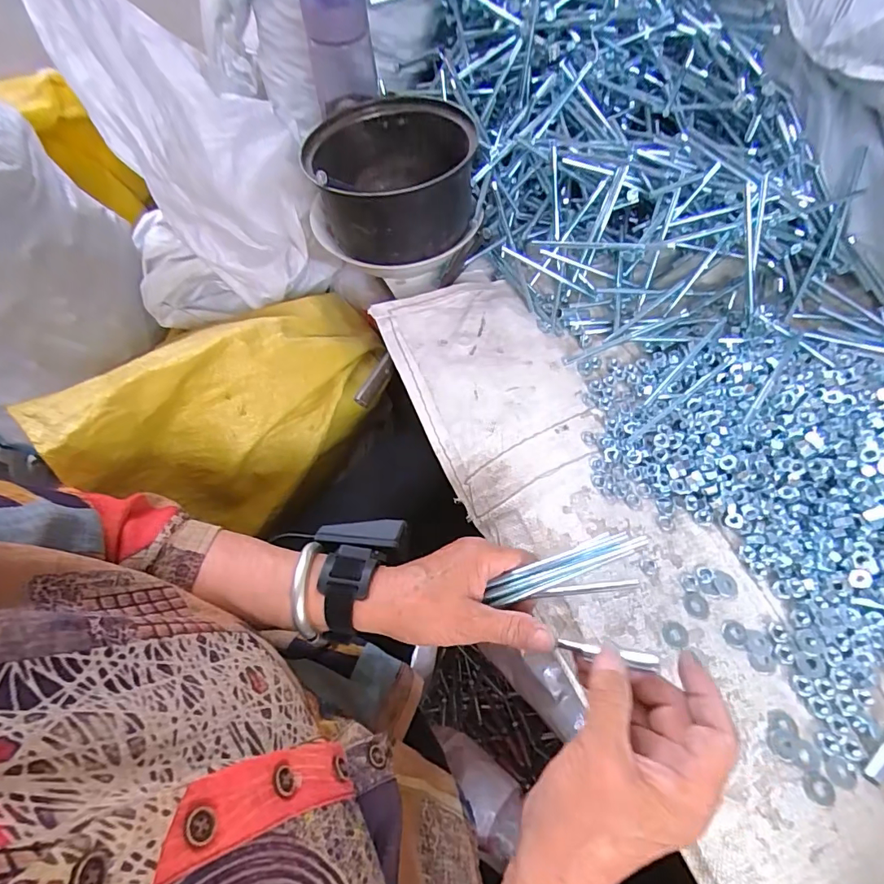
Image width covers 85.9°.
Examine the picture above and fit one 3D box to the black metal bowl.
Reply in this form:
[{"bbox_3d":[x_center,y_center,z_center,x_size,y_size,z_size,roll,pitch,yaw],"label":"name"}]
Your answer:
[{"bbox_3d":[-0.052,-0.262,0.497,0.169,0.110,0.160,-2,62,3],"label":"black metal bowl"}]

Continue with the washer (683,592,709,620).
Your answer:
[{"bbox_3d":[0.206,0.133,0.385,0.020,0.004,0.019,-2,62,3],"label":"washer"}]

